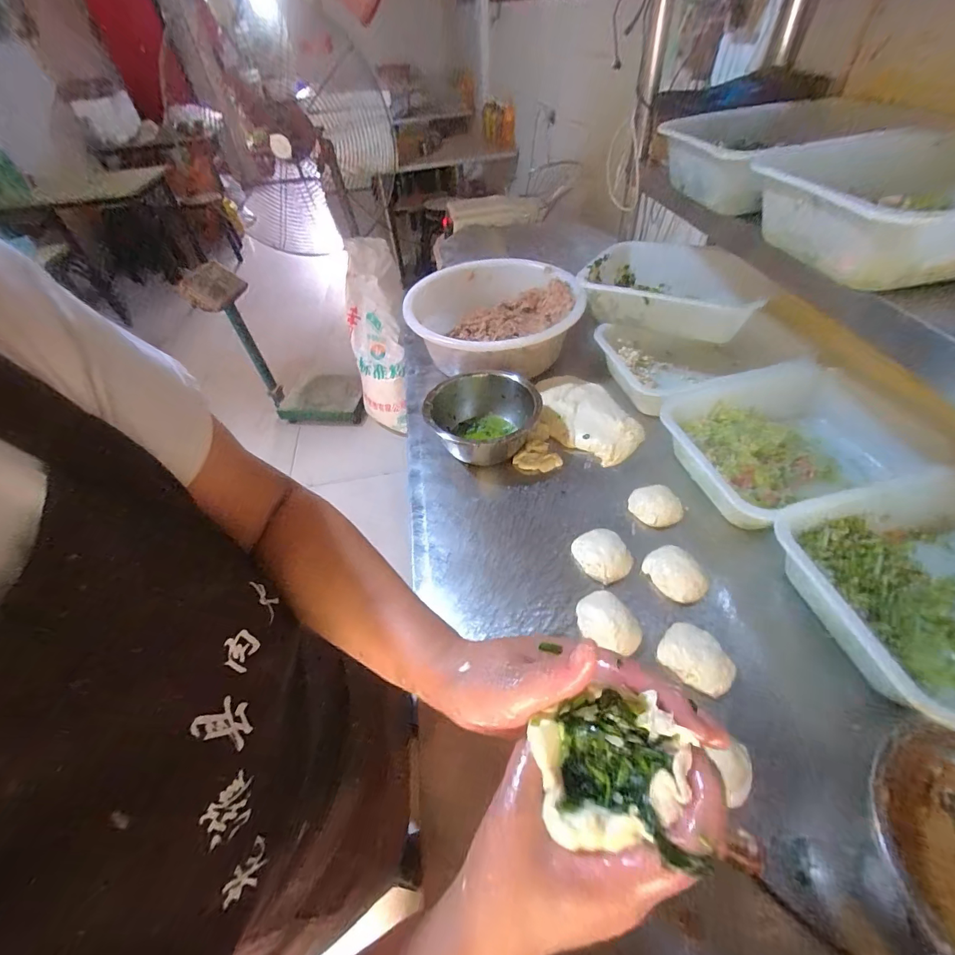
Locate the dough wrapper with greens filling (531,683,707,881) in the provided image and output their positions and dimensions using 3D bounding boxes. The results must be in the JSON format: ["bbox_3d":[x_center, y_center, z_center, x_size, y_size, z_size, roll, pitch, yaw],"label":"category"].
[{"bbox_3d":[0.067,0.141,0.210,0.068,0.029,0.054,-21,57,11],"label":"dough wrapper with greens filling"}]

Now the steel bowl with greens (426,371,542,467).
[{"bbox_3d":[0.014,-0.103,0.748,0.197,0.090,0.195,-5,48,0],"label":"steel bowl with greens"}]

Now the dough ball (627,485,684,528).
[{"bbox_3d":[0.262,0.046,0.631,0.065,0.035,0.074,-16,49,-10],"label":"dough ball"}]

